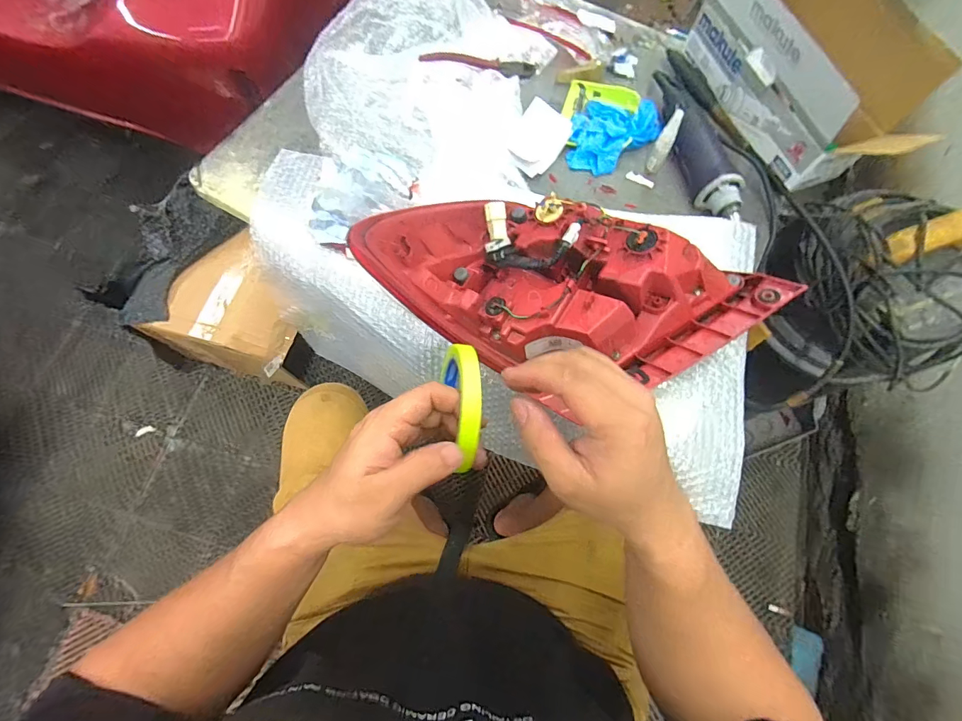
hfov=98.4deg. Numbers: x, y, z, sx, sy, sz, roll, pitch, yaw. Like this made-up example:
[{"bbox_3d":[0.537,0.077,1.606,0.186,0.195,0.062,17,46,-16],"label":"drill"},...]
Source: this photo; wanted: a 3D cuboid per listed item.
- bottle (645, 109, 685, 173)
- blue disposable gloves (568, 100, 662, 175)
[{"bbox_3d":[0.262,-0.311,0.595,0.022,0.087,0.023,27,73,7],"label":"bottle"},{"bbox_3d":[0.209,-0.363,0.642,0.132,0.035,0.161,10,72,2],"label":"blue disposable gloves"}]

